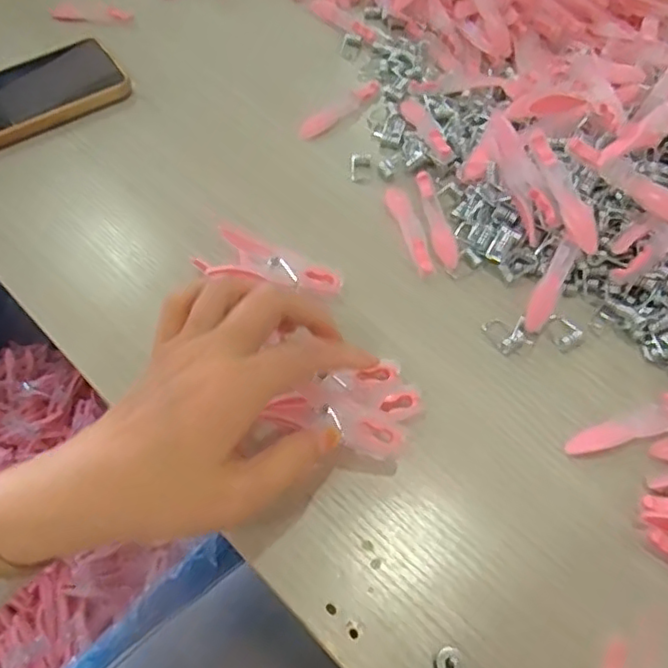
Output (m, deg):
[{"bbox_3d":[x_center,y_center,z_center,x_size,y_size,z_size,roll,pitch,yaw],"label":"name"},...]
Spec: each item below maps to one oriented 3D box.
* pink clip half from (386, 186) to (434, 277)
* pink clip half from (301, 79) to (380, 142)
[{"bbox_3d":[0.049,-0.069,0.400,0.014,0.004,0.074,-14,59,-8],"label":"pink clip half"},{"bbox_3d":[0.004,-0.169,0.465,0.018,0.004,0.080,40,67,22],"label":"pink clip half"}]

